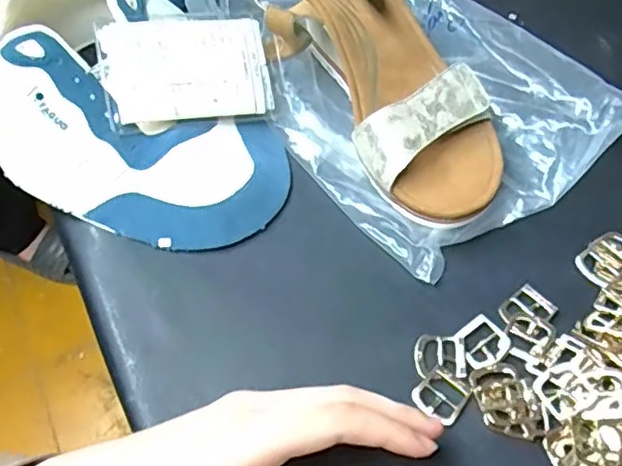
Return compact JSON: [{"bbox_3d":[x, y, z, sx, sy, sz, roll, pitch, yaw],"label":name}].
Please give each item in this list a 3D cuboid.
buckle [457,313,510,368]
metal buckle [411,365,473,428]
[{"bbox_3d":[0.096,0.062,0.351,0.026,0.004,0.026,-34,60,-19],"label":"buckle"},{"bbox_3d":[0.071,0.087,0.335,0.026,0.004,0.027,38,65,25],"label":"metal buckle"}]

